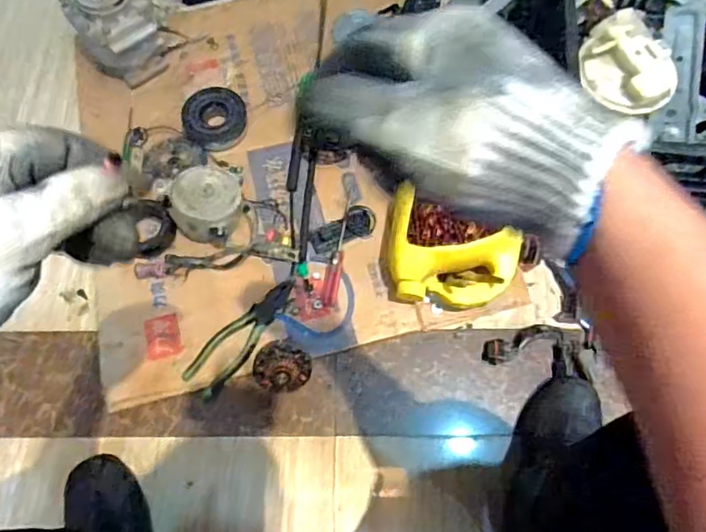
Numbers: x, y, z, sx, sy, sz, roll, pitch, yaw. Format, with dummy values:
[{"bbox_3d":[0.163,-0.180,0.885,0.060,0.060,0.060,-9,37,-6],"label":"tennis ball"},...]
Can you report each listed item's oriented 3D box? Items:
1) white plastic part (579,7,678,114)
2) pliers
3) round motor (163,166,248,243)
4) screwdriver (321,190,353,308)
[{"bbox_3d":[0.335,-0.245,0.662,0.116,0.035,0.103,29,72,11],"label":"white plastic part"},{"bbox_3d":[-0.155,0.095,0.787,0.053,0.015,0.200,38,71,14],"label":"pliers"},{"bbox_3d":[-0.215,-0.091,0.832,0.110,0.067,0.118,-38,73,-13],"label":"round motor"},{"bbox_3d":[-0.023,-0.029,0.838,0.023,0.017,0.193,7,69,3],"label":"screwdriver"}]

